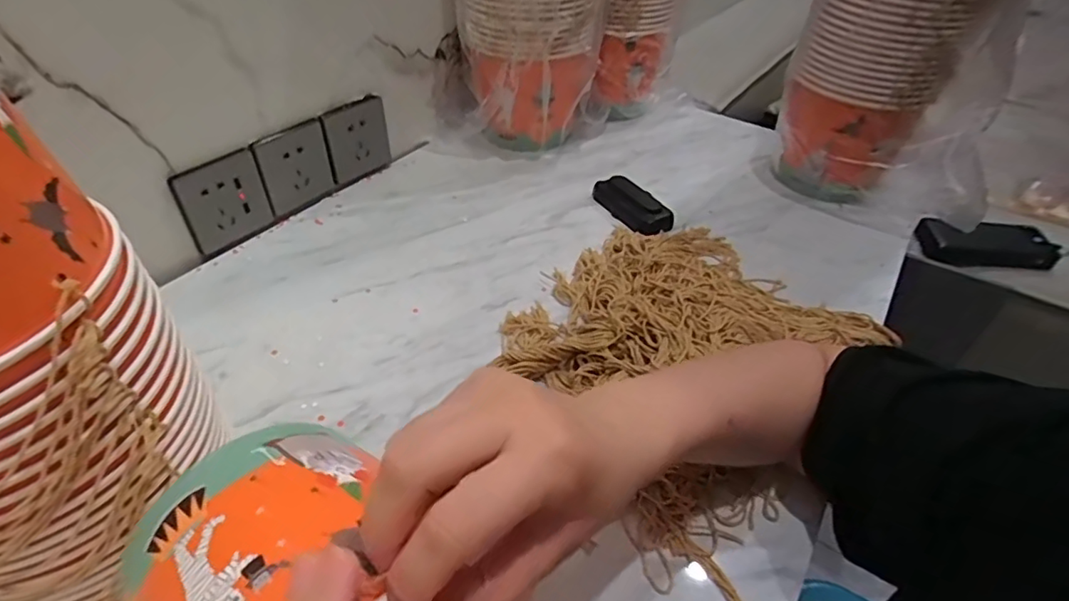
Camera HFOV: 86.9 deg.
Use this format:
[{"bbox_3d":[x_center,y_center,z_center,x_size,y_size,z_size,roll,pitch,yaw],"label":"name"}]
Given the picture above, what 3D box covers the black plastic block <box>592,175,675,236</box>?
[{"bbox_3d":[0.115,-0.117,0.669,0.044,0.024,0.108,-22,48,-25],"label":"black plastic block"}]

